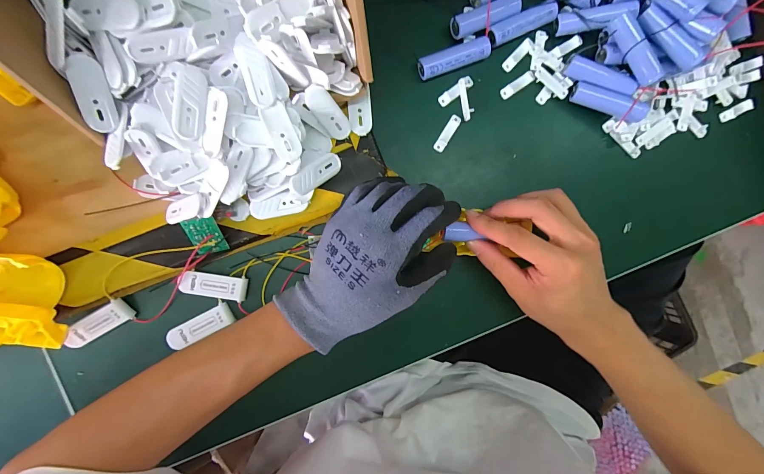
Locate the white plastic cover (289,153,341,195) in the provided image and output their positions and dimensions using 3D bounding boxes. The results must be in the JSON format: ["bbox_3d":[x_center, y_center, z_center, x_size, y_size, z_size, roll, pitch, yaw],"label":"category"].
[{"bbox_3d":[-0.055,-0.053,0.275,0.048,0.006,0.020,-39,121,-20],"label":"white plastic cover"}]

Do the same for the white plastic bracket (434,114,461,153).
[{"bbox_3d":[0.062,-0.097,0.307,0.010,0.004,0.037,32,88,-5],"label":"white plastic bracket"}]

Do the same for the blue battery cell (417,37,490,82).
[{"bbox_3d":[0.065,-0.161,0.297,0.065,0.015,0.020,-21,93,-4],"label":"blue battery cell"}]

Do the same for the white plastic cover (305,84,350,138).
[{"bbox_3d":[-0.044,-0.101,0.268,0.019,0.006,0.048,-42,132,-3],"label":"white plastic cover"}]

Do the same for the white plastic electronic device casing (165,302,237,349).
[{"bbox_3d":[-0.162,0.080,0.293,0.058,0.009,0.020,-27,93,-4],"label":"white plastic electronic device casing"}]

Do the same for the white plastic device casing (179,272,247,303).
[{"bbox_3d":[-0.149,0.044,0.290,0.055,0.012,0.021,9,90,-5],"label":"white plastic device casing"}]

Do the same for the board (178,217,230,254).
[{"bbox_3d":[-0.145,-0.001,0.270,0.025,0.004,0.034,-16,129,-7],"label":"board"}]

